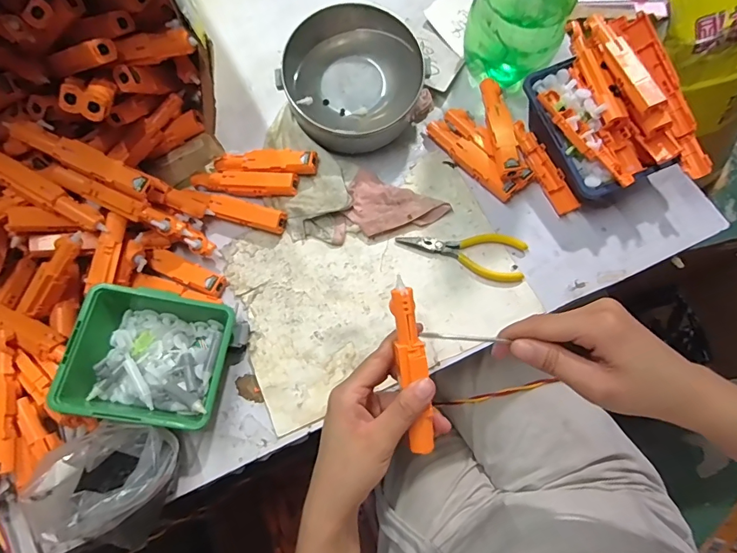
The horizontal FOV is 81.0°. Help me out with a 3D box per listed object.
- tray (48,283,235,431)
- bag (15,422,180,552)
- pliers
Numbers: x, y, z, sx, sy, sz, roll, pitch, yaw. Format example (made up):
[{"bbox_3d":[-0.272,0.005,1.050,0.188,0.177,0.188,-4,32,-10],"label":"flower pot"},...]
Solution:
[{"bbox_3d":[-0.193,0.074,0.389,0.128,0.060,0.115,11,59,-4],"label":"tray"},{"bbox_3d":[-0.210,0.164,0.354,0.081,0.077,0.098,25,73,11],"label":"bag"},{"bbox_3d":[0.095,-0.027,0.445,0.128,0.008,0.047,11,73,9],"label":"pliers"}]

